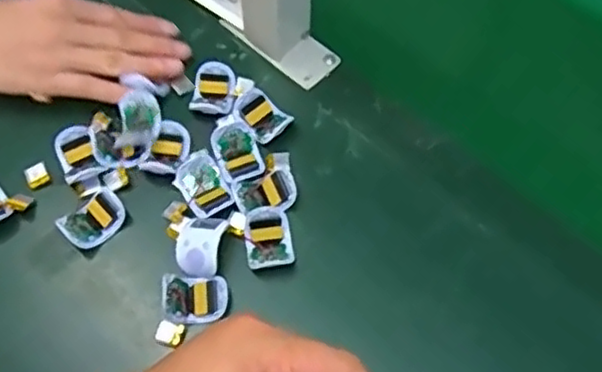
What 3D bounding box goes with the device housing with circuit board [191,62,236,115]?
[{"bbox_3d":[-0.066,-0.072,0.511,0.032,0.014,0.040,2,64,2],"label":"device housing with circuit board"}]

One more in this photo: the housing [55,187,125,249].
[{"bbox_3d":[-0.143,0.023,0.466,0.042,0.016,0.031,-36,69,-16],"label":"housing"}]

